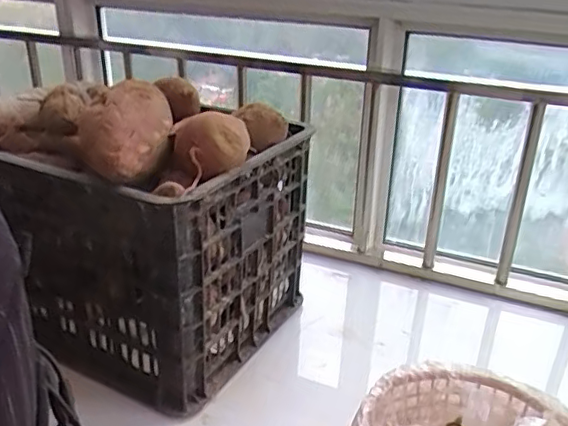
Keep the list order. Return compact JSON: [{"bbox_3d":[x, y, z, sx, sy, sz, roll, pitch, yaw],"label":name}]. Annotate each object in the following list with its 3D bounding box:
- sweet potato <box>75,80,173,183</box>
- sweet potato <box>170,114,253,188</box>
[{"bbox_3d":[-0.182,-0.098,0.660,0.100,0.072,0.142,-4,26,-10],"label":"sweet potato"},{"bbox_3d":[-0.085,-0.078,0.670,0.089,0.065,0.067,-3,26,-7],"label":"sweet potato"}]

